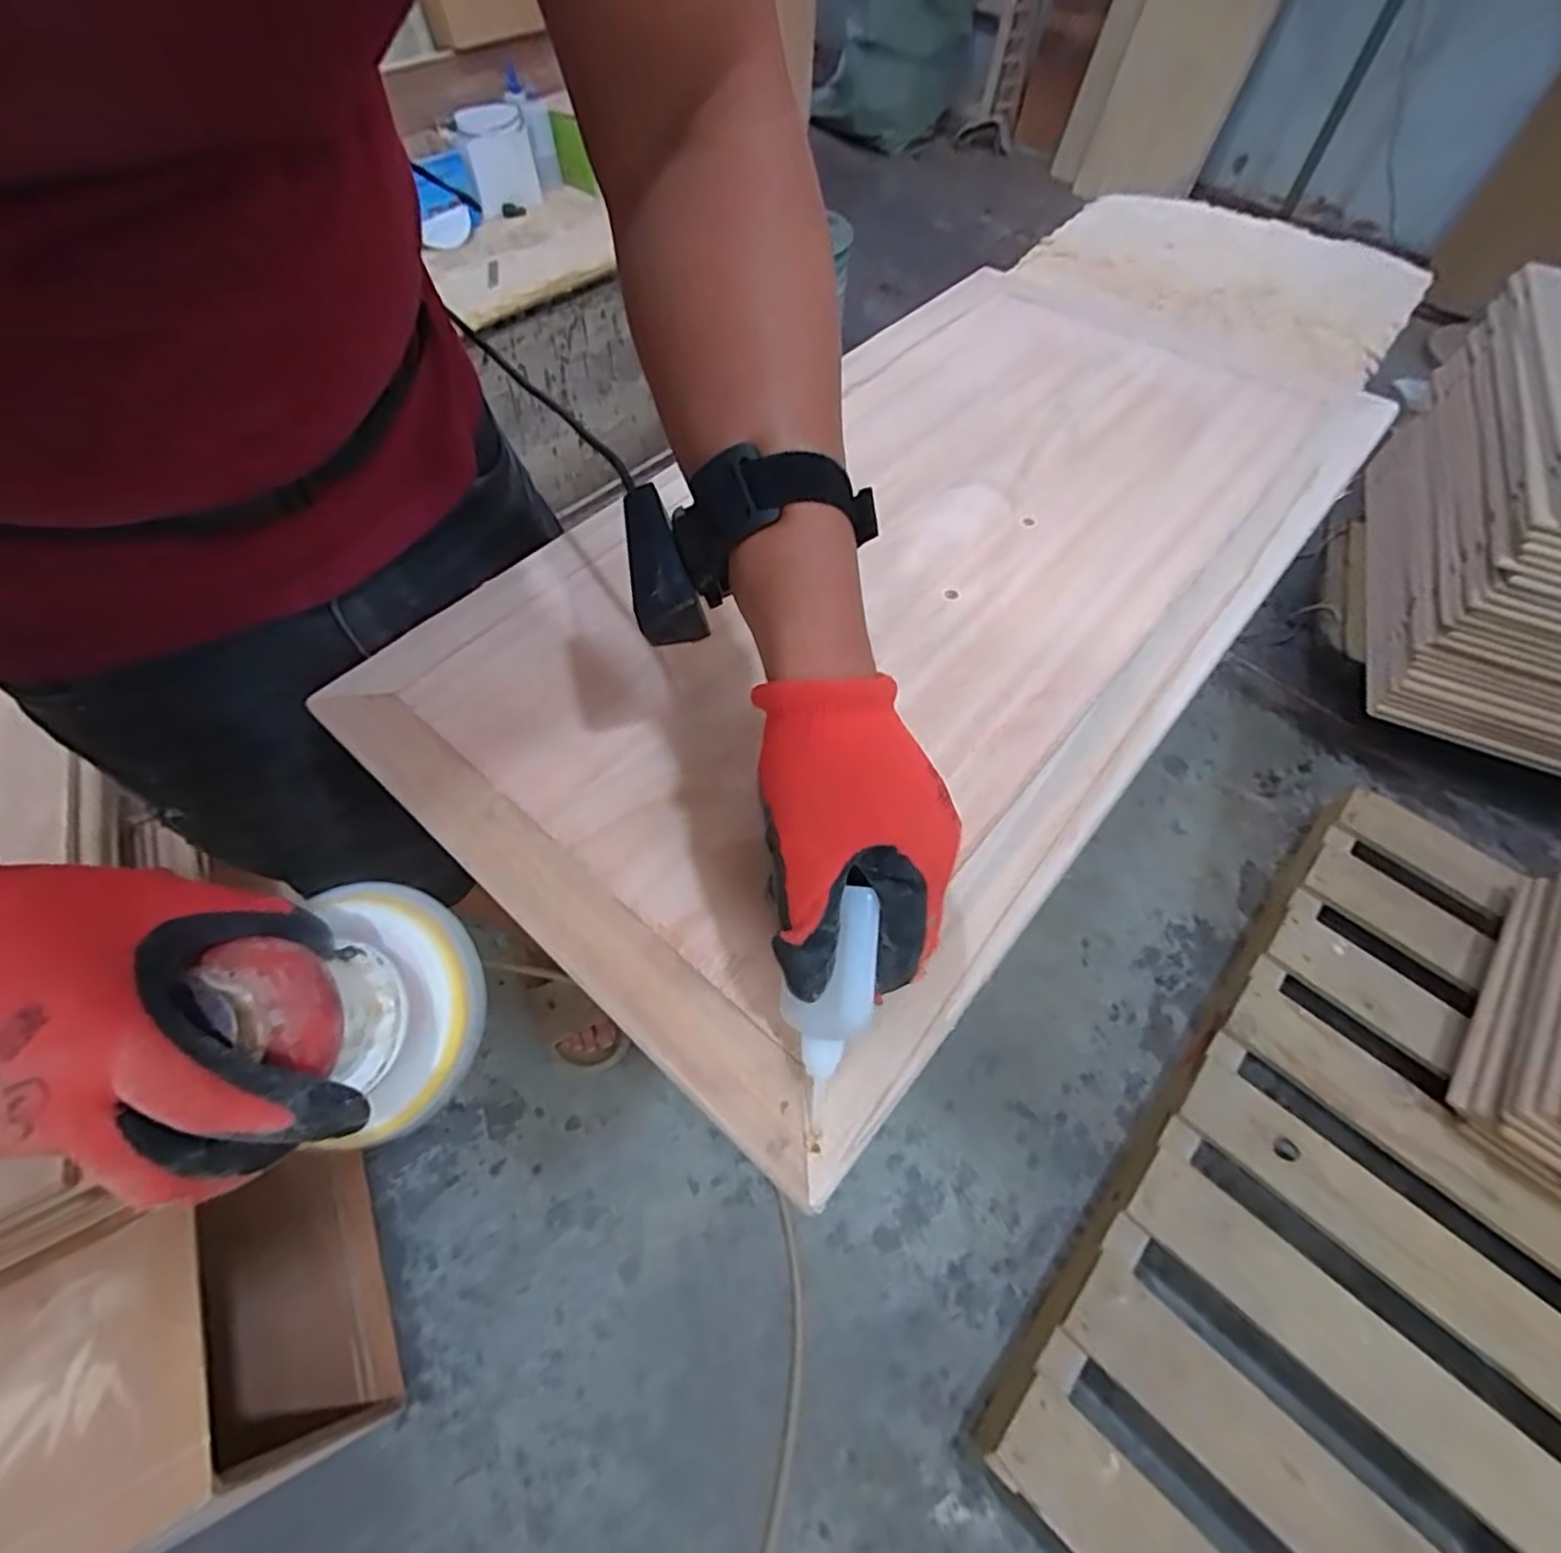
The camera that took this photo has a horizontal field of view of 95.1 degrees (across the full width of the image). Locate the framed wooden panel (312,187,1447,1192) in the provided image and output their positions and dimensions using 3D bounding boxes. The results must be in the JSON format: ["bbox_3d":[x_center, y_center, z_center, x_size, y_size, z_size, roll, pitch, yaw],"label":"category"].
[{"bbox_3d":[0.200,-0.260,0.563,0.396,0.029,1.023,35,63,19],"label":"framed wooden panel"}]

